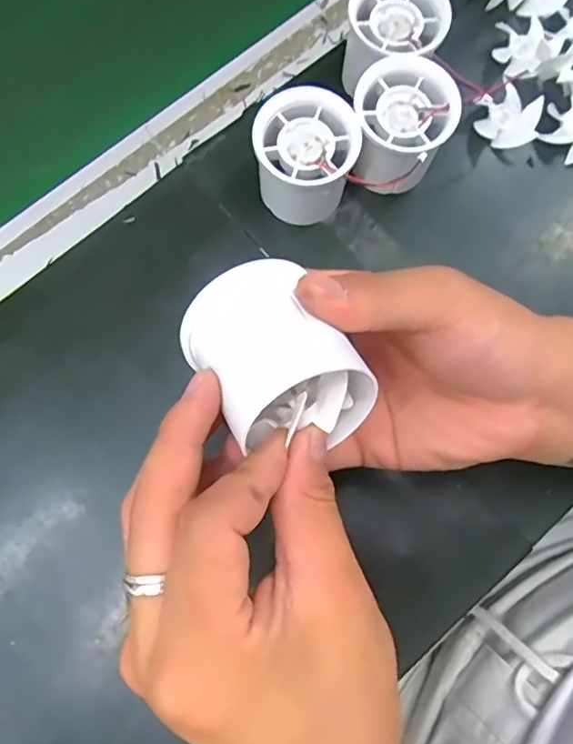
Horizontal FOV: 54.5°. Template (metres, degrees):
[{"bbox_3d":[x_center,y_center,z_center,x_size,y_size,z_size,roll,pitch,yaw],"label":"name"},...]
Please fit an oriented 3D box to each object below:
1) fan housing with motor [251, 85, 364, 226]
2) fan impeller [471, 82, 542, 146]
[{"bbox_3d":[0.011,-0.119,0.316,0.055,0.053,0.052,0,78,-2],"label":"fan housing with motor"},{"bbox_3d":[0.138,-0.159,0.347,0.038,0.012,0.035,0,78,-2],"label":"fan impeller"}]

